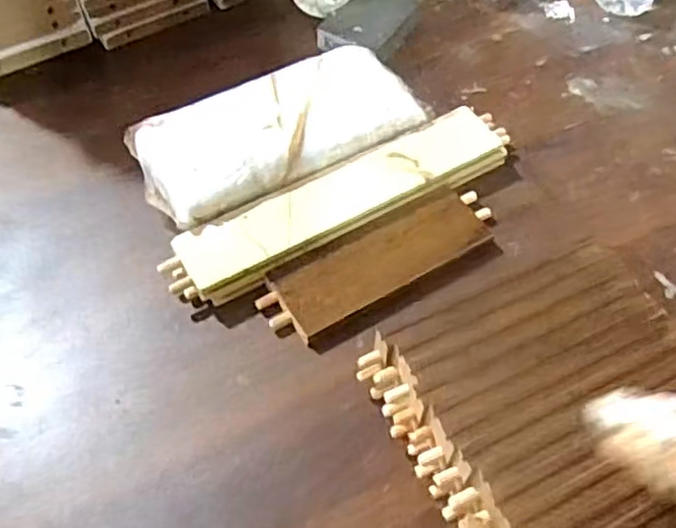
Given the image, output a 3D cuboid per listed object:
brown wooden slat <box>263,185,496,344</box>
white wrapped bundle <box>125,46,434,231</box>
[{"bbox_3d":[0.035,-0.003,0.546,0.196,0.019,0.060,-26,60,-18],"label":"brown wooden slat"},{"bbox_3d":[-0.048,-0.107,0.587,0.230,0.063,0.107,-25,60,-18],"label":"white wrapped bundle"}]

